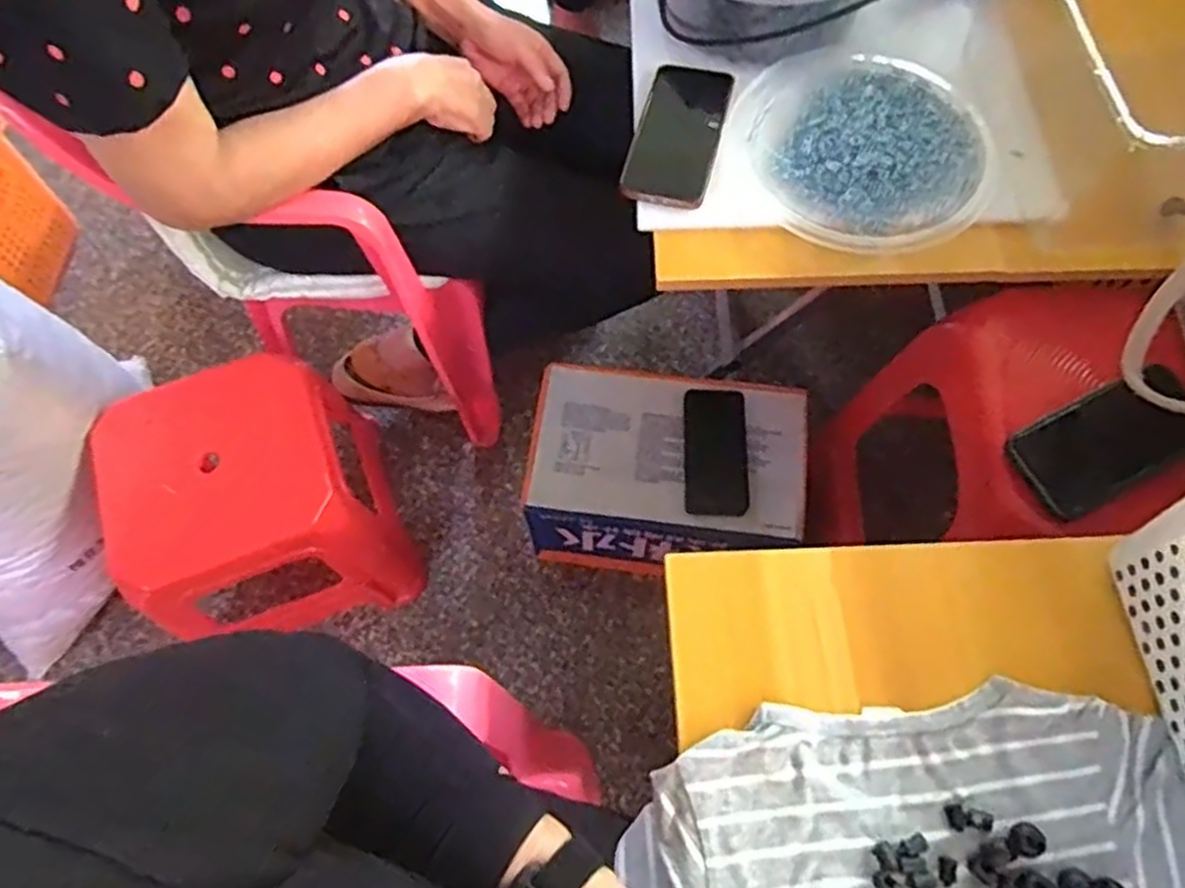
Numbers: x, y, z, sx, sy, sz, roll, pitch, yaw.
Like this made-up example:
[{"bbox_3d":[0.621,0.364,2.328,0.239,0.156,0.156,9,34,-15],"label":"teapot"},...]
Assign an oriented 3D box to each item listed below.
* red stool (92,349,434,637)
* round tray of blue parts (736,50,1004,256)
[{"bbox_3d":[-0.405,0.093,0.944,0.263,0.276,0.280,-19,67,-7],"label":"red stool"},{"bbox_3d":[0.251,-0.277,0.678,0.220,0.045,0.242,-1,66,1],"label":"round tray of blue parts"}]

